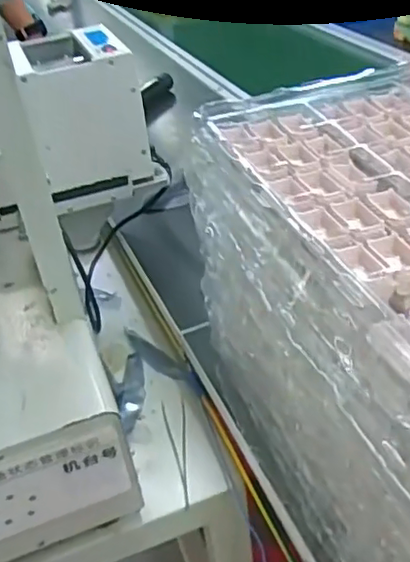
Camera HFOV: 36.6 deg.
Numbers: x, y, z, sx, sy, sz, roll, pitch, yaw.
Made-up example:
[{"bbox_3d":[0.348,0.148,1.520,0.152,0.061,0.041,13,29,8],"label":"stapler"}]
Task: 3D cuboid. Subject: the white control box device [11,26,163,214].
[{"bbox_3d":[-0.140,-0.184,0.693,0.129,0.157,0.142,-17,38,-13],"label":"white control box device"}]

